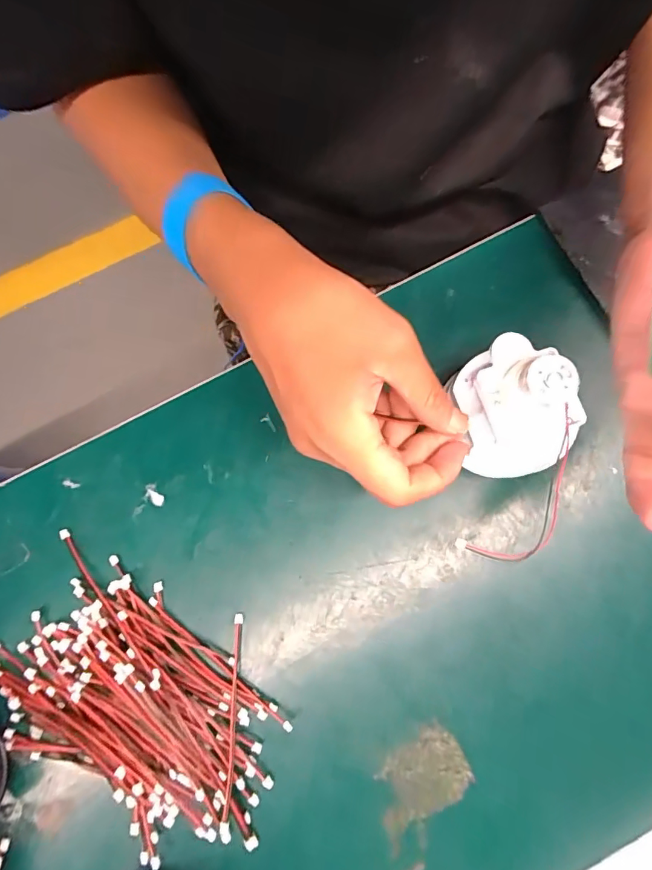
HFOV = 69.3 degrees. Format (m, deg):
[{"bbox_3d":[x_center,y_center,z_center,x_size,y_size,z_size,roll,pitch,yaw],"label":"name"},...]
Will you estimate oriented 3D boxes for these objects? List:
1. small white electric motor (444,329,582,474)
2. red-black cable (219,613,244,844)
[{"bbox_3d":[0.100,-0.014,0.249,0.033,0.078,0.068,-19,81,-23],"label":"small white electric motor"},{"bbox_3d":[-0.052,0.160,0.262,0.005,0.010,0.113,1,80,1],"label":"red-black cable"}]

